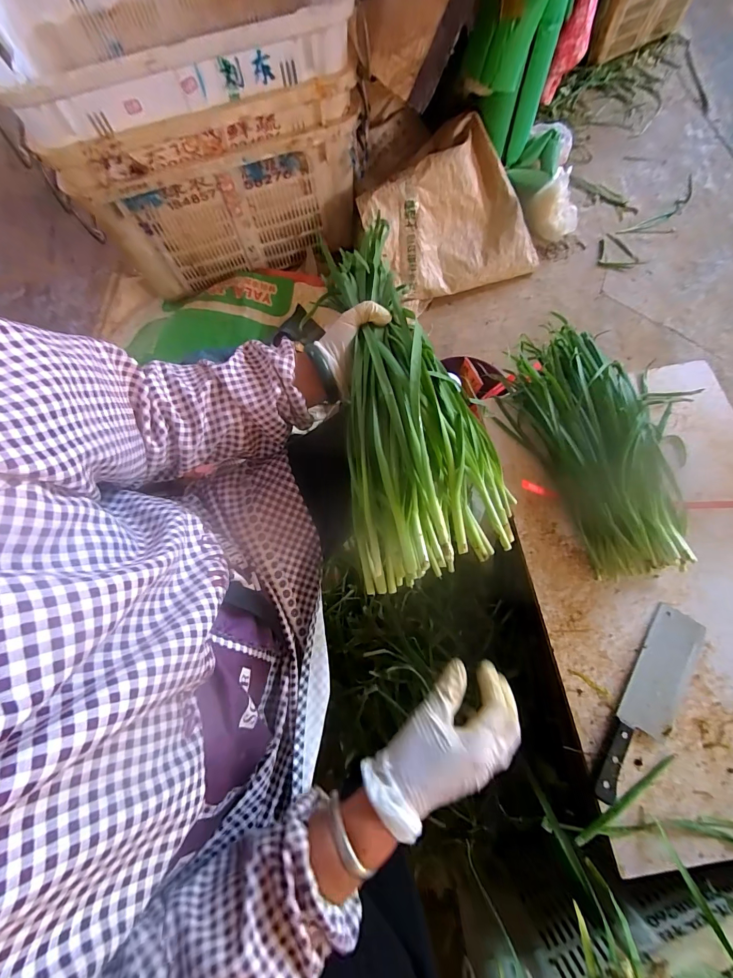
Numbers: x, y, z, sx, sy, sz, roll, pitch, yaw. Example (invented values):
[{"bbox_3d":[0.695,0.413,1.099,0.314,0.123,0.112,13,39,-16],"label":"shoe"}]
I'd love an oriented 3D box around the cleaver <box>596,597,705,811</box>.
[{"bbox_3d":[0.375,0.281,0.503,0.063,0.013,0.263,32,77,11],"label":"cleaver"}]

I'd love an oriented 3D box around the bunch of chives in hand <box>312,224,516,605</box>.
[{"bbox_3d":[0.046,-0.120,0.416,0.155,0.076,0.426,-8,70,-1],"label":"bunch of chives in hand"}]

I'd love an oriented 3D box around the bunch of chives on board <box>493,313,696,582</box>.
[{"bbox_3d":[0.350,-0.092,0.605,0.219,0.069,0.448,-9,73,0],"label":"bunch of chives on board"}]

